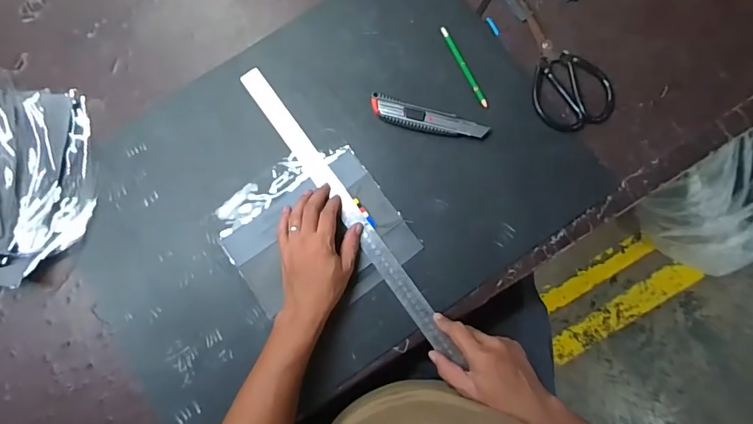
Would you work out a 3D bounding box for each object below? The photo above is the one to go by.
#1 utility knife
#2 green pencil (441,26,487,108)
[{"bbox_3d":[0.070,-0.128,0.581,0.162,0.013,0.036,17,82,5],"label":"utility knife"},{"bbox_3d":[0.126,-0.210,0.601,0.010,0.005,0.136,-24,81,-2],"label":"green pencil"}]

